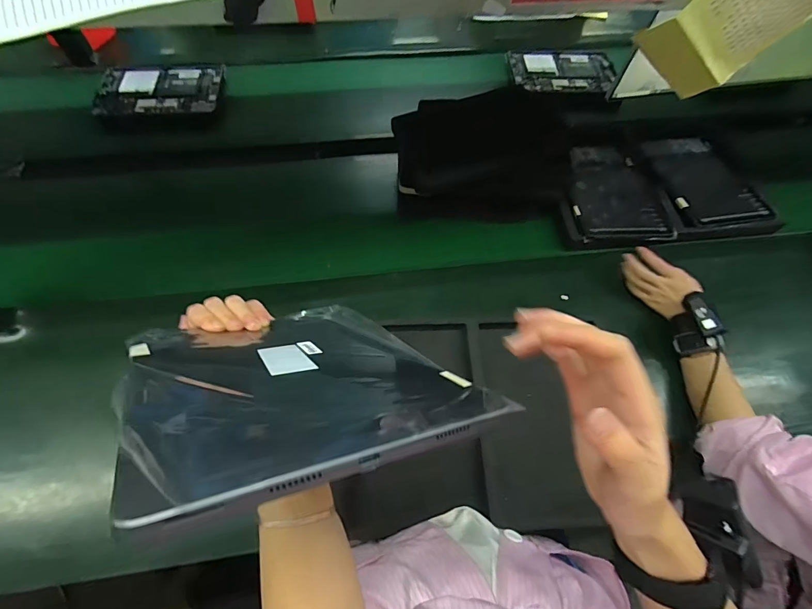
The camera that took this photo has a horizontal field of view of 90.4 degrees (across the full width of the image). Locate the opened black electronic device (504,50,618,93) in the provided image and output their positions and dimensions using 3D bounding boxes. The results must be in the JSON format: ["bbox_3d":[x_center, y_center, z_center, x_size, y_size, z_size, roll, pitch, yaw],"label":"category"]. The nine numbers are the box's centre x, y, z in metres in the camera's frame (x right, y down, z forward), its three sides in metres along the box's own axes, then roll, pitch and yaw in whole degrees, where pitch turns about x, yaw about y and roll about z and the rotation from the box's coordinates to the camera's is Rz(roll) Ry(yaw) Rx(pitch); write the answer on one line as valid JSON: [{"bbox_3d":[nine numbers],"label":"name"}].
[{"bbox_3d":[0.402,-0.602,1.037,0.273,0.018,0.177,-2,64,-4],"label":"opened black electronic device"}]

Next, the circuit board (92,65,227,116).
[{"bbox_3d":[-0.557,-0.487,0.915,0.264,0.018,0.172,-6,60,-7],"label":"circuit board"}]

